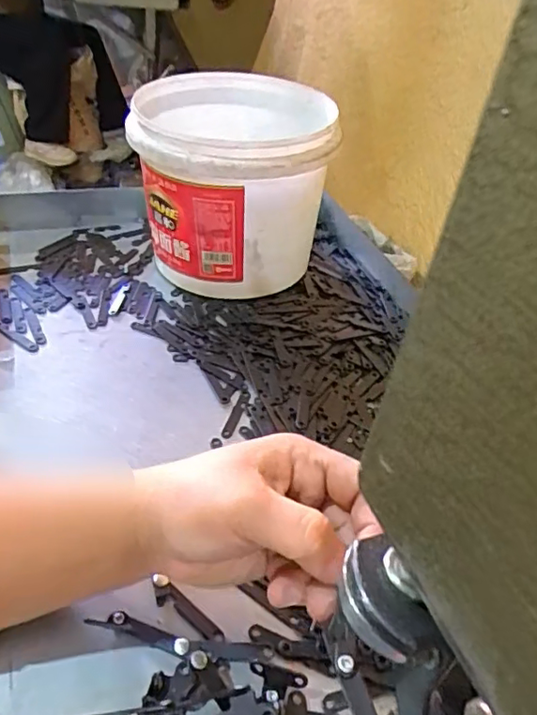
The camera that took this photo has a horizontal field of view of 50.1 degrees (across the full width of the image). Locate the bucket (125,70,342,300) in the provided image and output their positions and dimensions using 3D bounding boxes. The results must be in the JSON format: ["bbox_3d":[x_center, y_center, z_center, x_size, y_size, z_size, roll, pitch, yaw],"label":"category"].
[{"bbox_3d":[-0.035,-0.167,0.564,0.171,0.157,0.186,3,40,-3],"label":"bucket"}]

